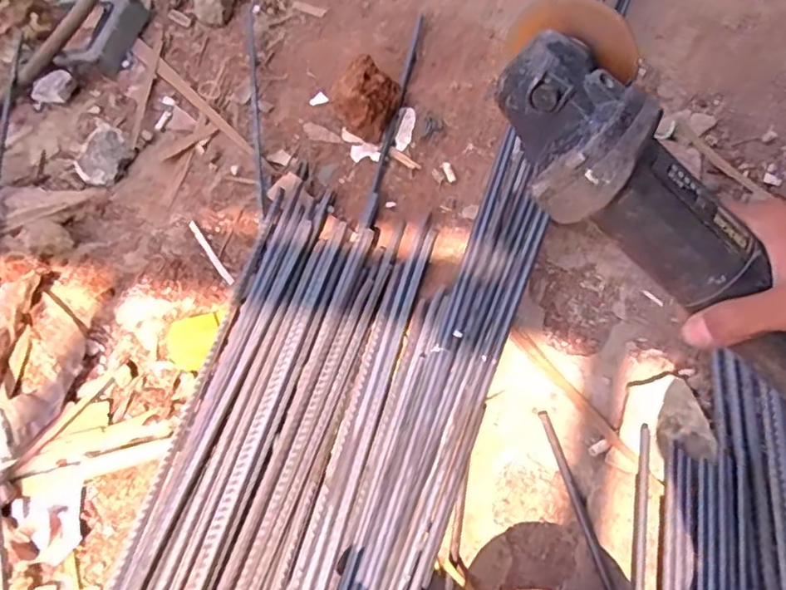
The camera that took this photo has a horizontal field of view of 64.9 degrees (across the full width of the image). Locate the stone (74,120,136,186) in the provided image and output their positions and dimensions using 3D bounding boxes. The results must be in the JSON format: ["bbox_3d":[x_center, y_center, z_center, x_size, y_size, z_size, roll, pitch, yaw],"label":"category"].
[{"bbox_3d":[-0.334,-0.163,0.717,0.042,0.031,0.071,18,63,11],"label":"stone"}]

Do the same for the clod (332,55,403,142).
[{"bbox_3d":[-0.029,-0.227,0.718,0.062,0.077,0.075,20,63,12],"label":"clod"}]

